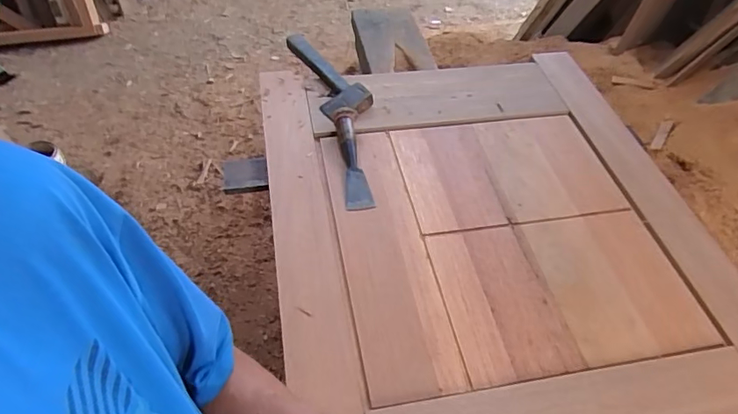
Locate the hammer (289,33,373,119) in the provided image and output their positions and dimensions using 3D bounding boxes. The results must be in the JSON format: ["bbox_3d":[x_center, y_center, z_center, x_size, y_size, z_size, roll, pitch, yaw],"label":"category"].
[{"bbox_3d":[-0.107,-0.318,1.169,0.110,0.036,0.314,-23,52,-18],"label":"hammer"}]

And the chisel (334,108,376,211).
[{"bbox_3d":[-0.036,-0.101,1.014,0.051,0.030,0.243,-7,65,-8],"label":"chisel"}]

